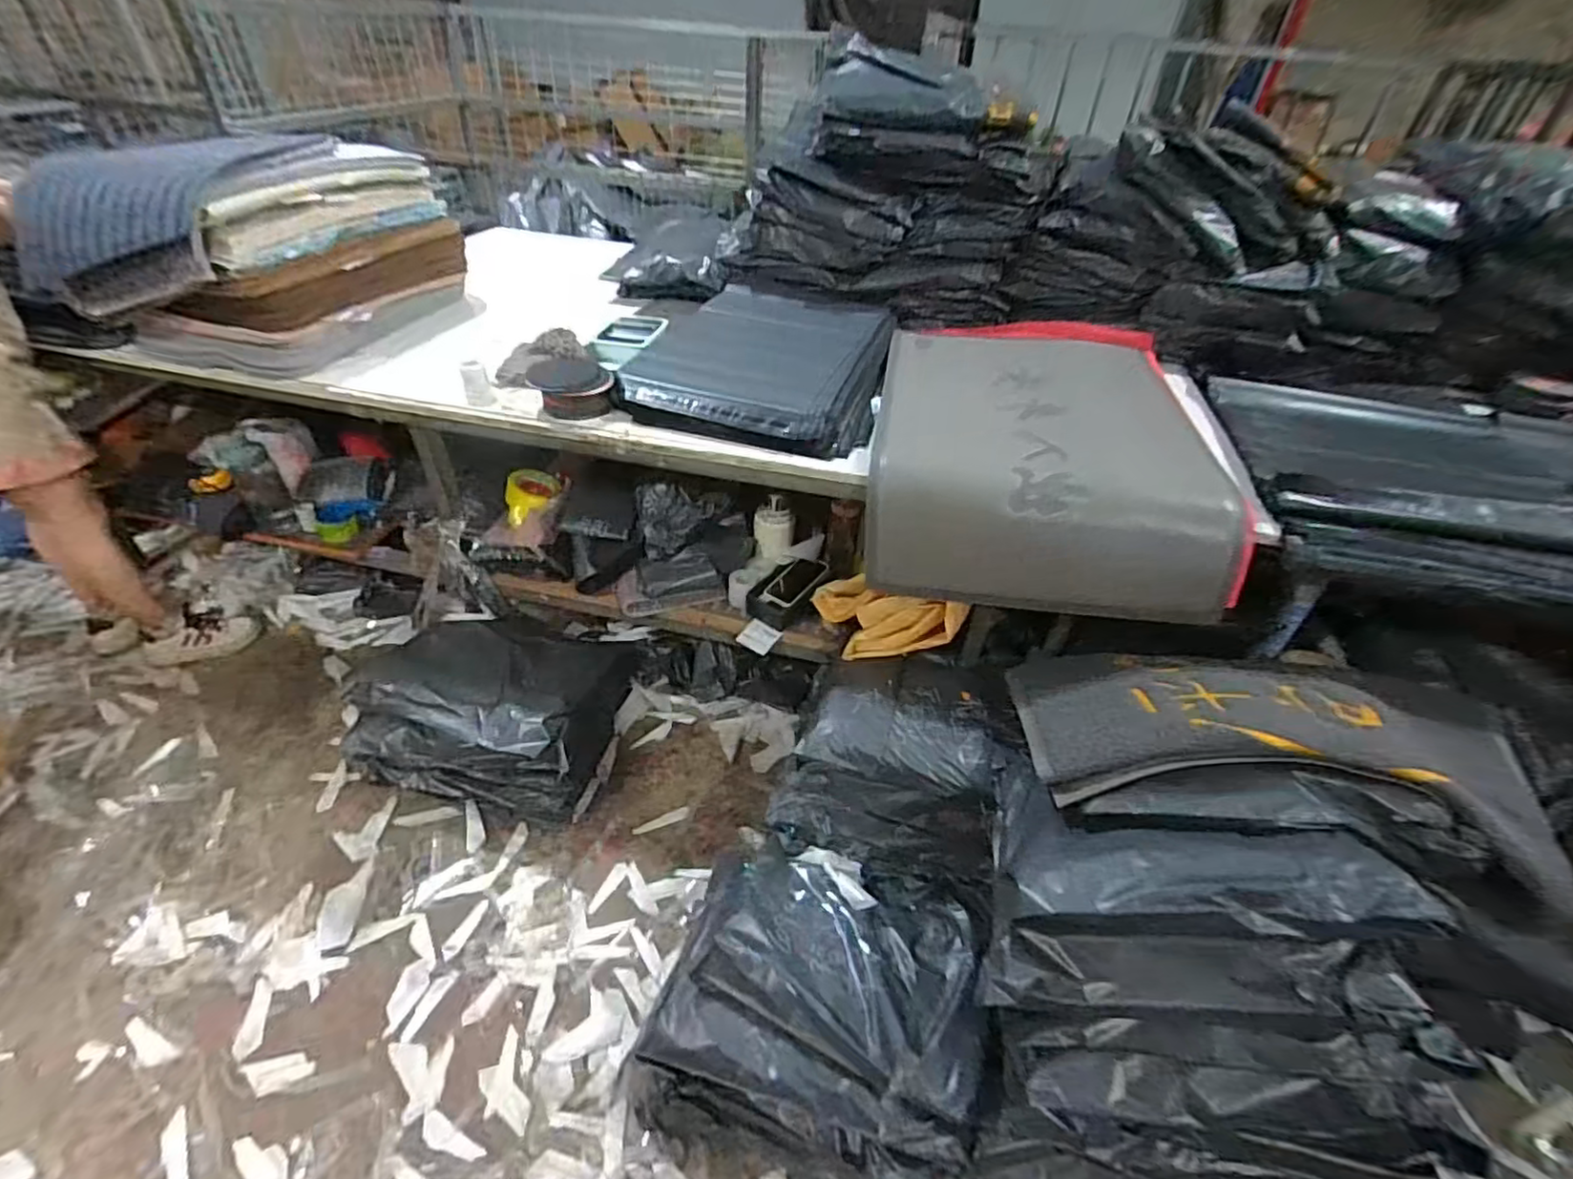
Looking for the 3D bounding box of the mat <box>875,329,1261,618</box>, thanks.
[{"bbox_3d":[0.476,-0.266,1.320,0.599,0.326,0.763,9,41,5],"label":"mat"}]

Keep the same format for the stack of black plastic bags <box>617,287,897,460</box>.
[{"bbox_3d":[-0.028,-0.495,1.388,0.482,0.076,0.626,13,42,9],"label":"stack of black plastic bags"}]

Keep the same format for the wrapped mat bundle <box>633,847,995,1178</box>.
[{"bbox_3d":[0.059,0.678,1.106,0.513,0.190,0.418,13,42,9],"label":"wrapped mat bundle"}]

